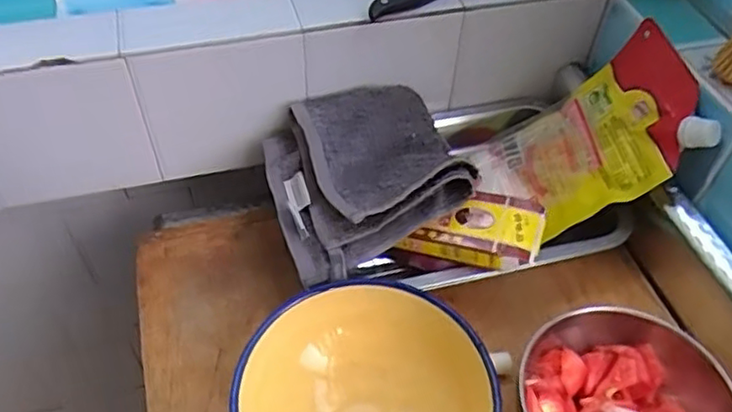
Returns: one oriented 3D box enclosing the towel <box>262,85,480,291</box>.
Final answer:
[{"bbox_3d":[-0.001,-0.032,0.551,0.163,0.051,0.172,-15,51,-14],"label":"towel"}]

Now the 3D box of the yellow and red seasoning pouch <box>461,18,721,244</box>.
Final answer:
[{"bbox_3d":[0.197,-0.057,0.567,0.191,0.036,0.128,-36,50,23],"label":"yellow and red seasoning pouch"}]

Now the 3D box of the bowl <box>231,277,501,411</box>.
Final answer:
[{"bbox_3d":[0.001,0.139,0.443,0.173,0.060,0.168,0,50,0],"label":"bowl"}]

